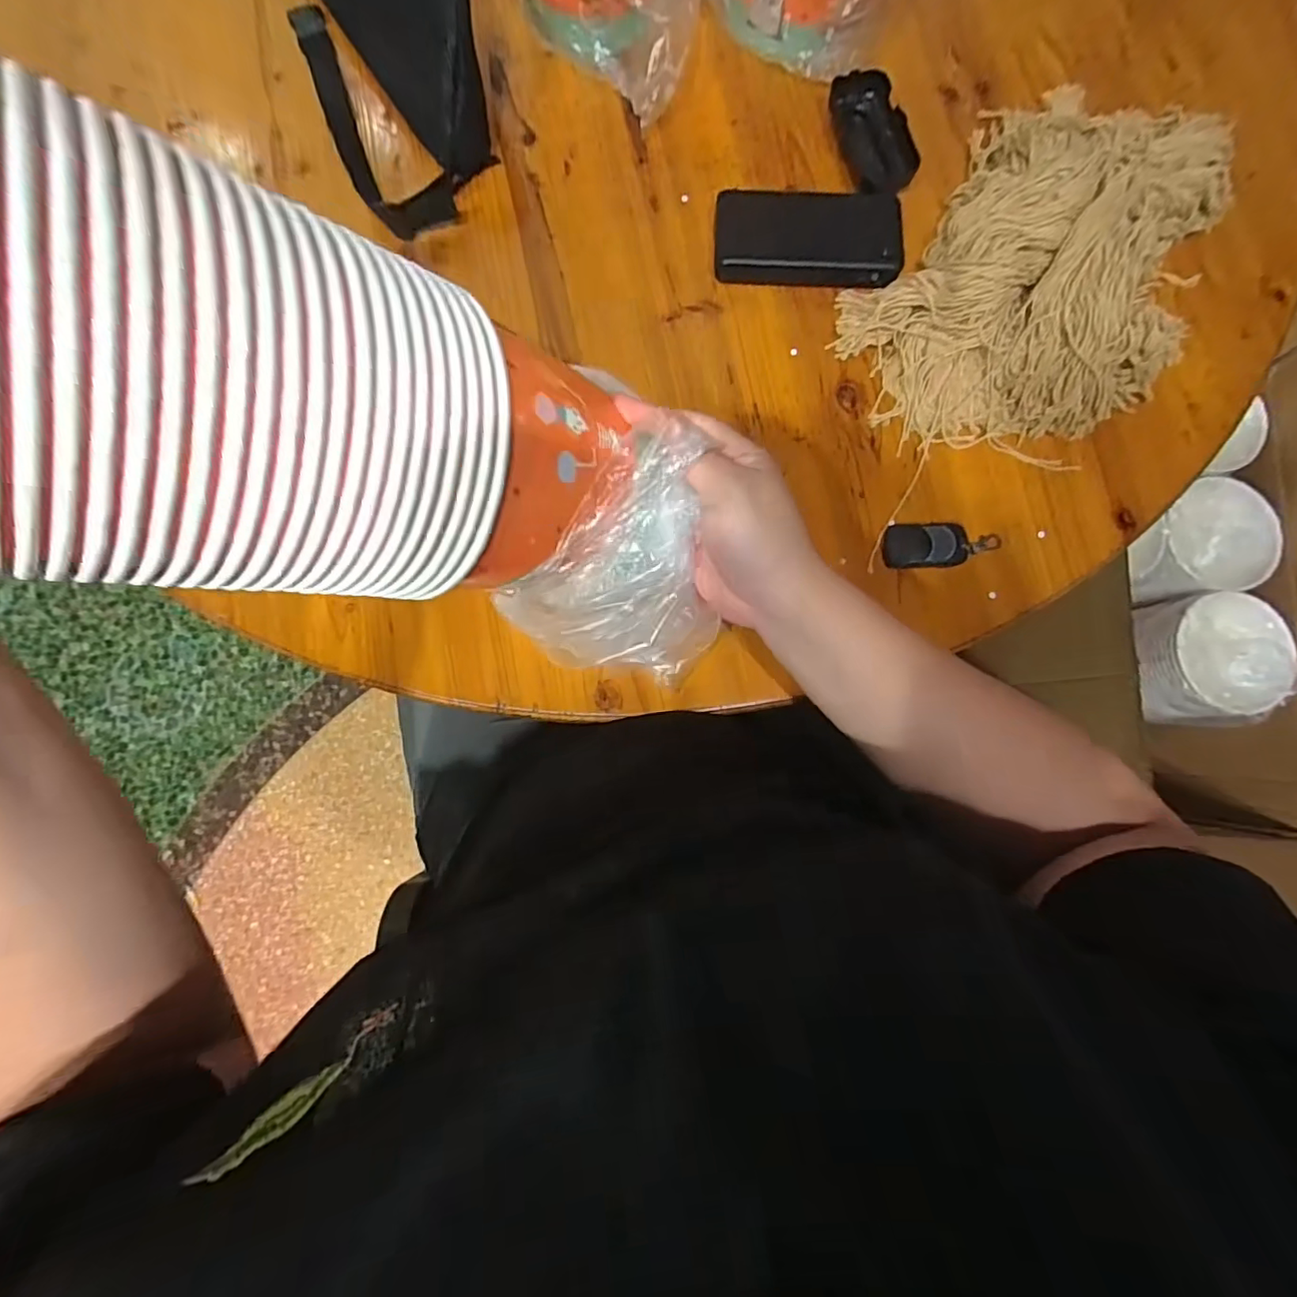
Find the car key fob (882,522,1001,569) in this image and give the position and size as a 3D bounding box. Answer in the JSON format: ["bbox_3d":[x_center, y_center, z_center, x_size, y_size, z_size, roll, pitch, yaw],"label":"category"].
[{"bbox_3d":[0.233,-0.083,0.448,0.091,0.016,0.036,-4,83,-2],"label":"car key fob"}]

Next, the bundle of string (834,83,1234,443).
[{"bbox_3d":[0.335,-0.313,0.449,0.240,0.087,0.355,38,84,3],"label":"bundle of string"}]

